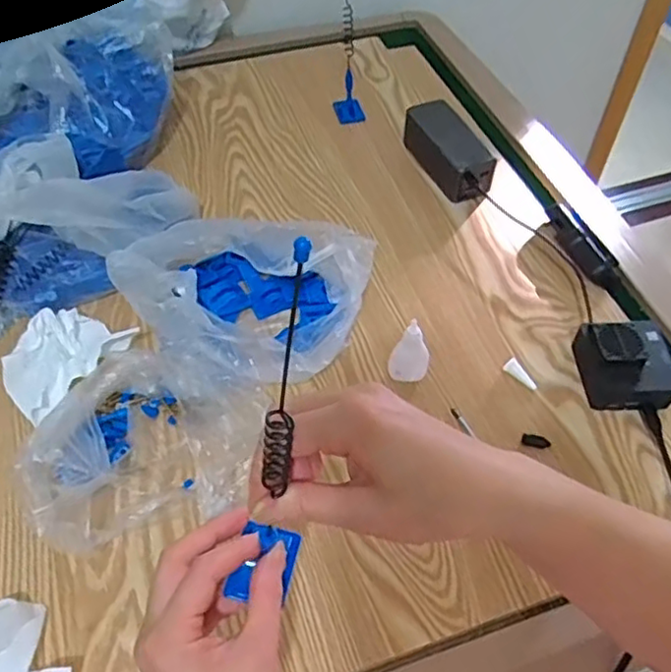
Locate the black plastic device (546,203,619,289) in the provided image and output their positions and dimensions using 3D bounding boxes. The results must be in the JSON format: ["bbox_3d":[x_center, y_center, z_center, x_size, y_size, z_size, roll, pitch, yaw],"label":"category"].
[{"bbox_3d":[0.256,-0.098,0.683,0.029,0.031,0.104,-23,57,-17],"label":"black plastic device"}]

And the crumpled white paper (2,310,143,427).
[{"bbox_3d":[-0.250,0.021,0.590,0.083,0.031,0.109,28,58,19],"label":"crumpled white paper"}]

